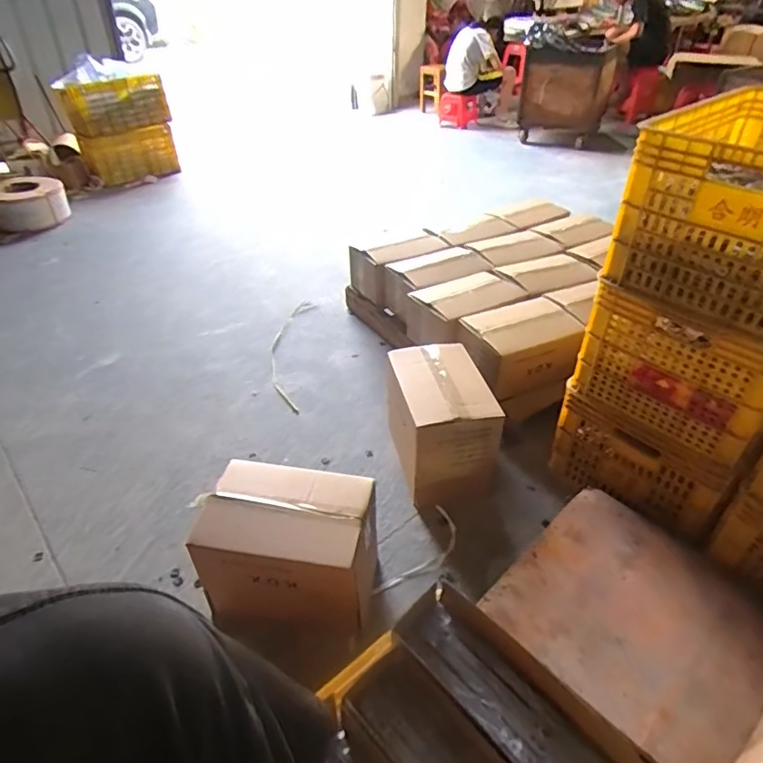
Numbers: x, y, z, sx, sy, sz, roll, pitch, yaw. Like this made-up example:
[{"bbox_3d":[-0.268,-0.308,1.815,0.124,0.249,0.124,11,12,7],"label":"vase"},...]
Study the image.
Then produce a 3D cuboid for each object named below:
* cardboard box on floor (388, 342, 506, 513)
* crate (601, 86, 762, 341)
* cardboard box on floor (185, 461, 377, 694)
[{"bbox_3d":[0.157,0.109,1.457,0.227,0.264,0.356,-8,40,-11],"label":"cardboard box on floor"},{"bbox_3d":[0.778,-0.363,1.075,0.411,0.296,0.563,29,47,31],"label":"crate"},{"bbox_3d":[-0.186,0.378,1.147,0.341,0.323,0.237,10,40,12],"label":"cardboard box on floor"}]

